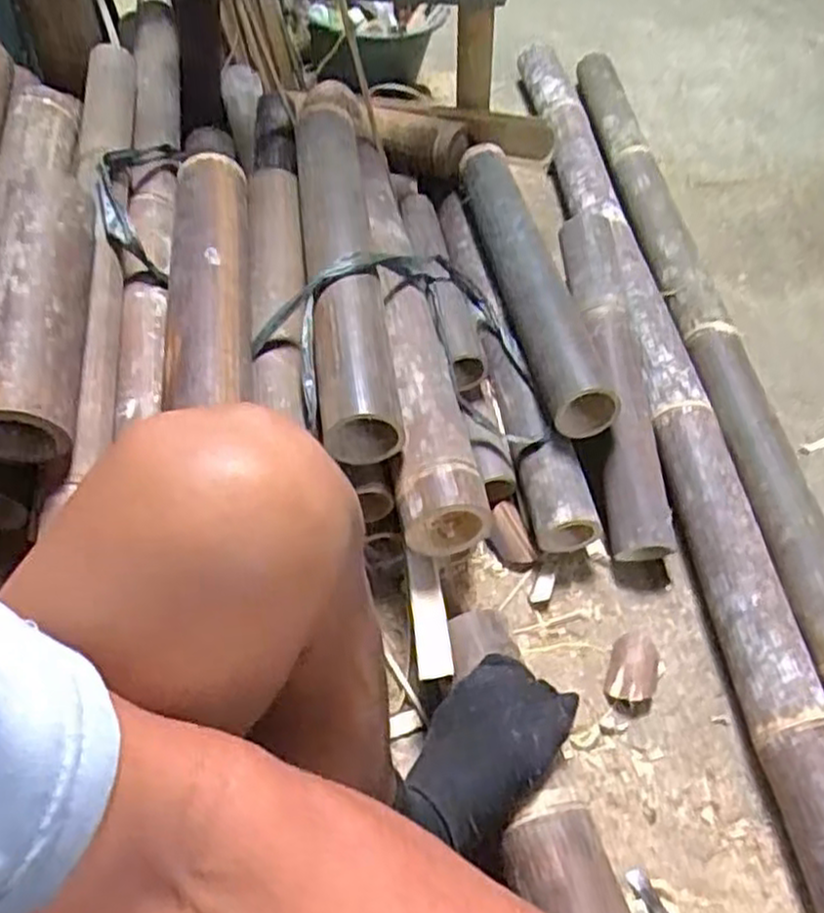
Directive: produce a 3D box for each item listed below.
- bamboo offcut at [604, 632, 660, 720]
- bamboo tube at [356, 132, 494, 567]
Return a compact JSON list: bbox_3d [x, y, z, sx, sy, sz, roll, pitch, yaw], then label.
[{"bbox_3d":[0.216,0.208,0.750,0.046,0.024,0.082,15,52,8],"label":"bamboo offcut"},{"bbox_3d":[0.001,-0.125,0.850,0.082,0.084,0.508,-6,60,-7],"label":"bamboo tube"}]

